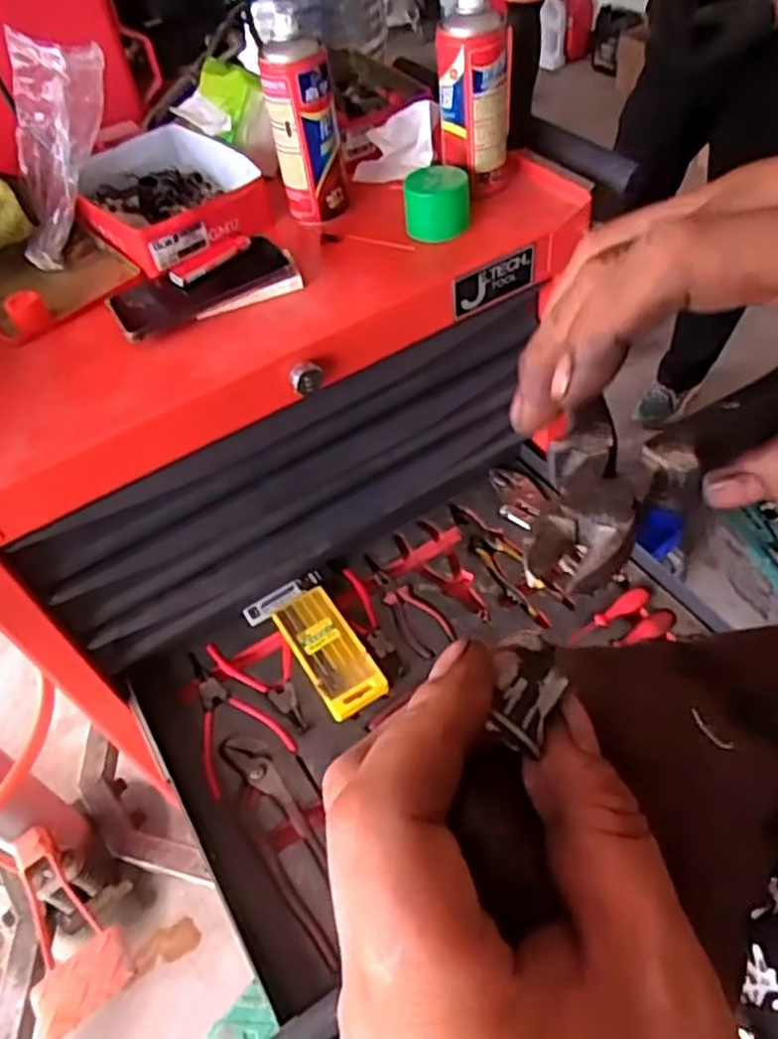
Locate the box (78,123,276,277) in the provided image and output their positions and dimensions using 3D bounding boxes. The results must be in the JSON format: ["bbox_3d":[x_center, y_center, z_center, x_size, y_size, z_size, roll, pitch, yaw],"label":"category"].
[{"bbox_3d":[-0.243,-0.355,0.793,0.168,0.047,0.226,-30,54,-17],"label":"box"}]

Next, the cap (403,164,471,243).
[{"bbox_3d":[0.048,-0.312,0.721,0.064,0.048,0.058,1,51,8],"label":"cap"}]

